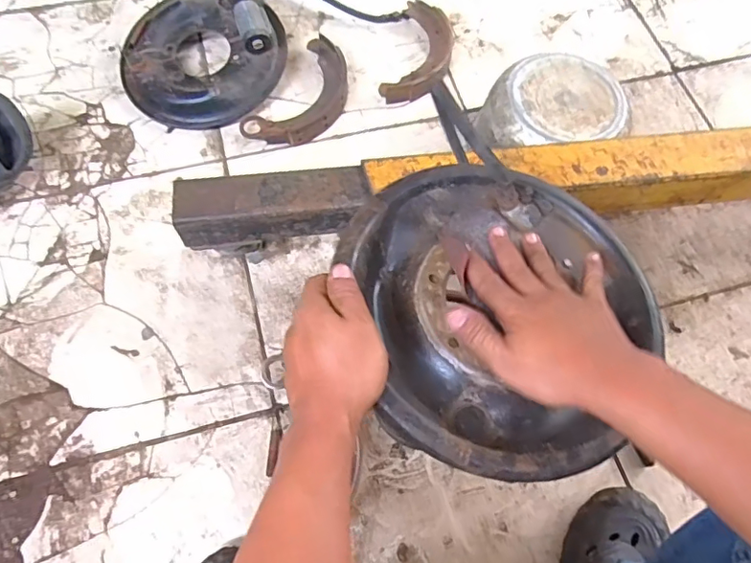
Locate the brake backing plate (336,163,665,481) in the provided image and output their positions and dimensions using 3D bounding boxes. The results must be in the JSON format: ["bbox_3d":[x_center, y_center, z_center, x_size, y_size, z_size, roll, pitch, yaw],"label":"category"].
[{"bbox_3d":[0.110,0.014,0.436,0.244,0.046,0.259,1,68,-2],"label":"brake backing plate"}]

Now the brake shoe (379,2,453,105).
[{"bbox_3d":[0.081,-0.399,0.951,0.102,0.031,0.225,16,68,4],"label":"brake shoe"}]

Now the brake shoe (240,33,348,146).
[{"bbox_3d":[-0.113,-0.305,0.902,0.121,0.030,0.226,31,70,9],"label":"brake shoe"}]

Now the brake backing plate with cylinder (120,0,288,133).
[{"bbox_3d":[-0.285,-0.377,0.899,0.272,0.082,0.241,-14,69,-8],"label":"brake backing plate with cylinder"}]

